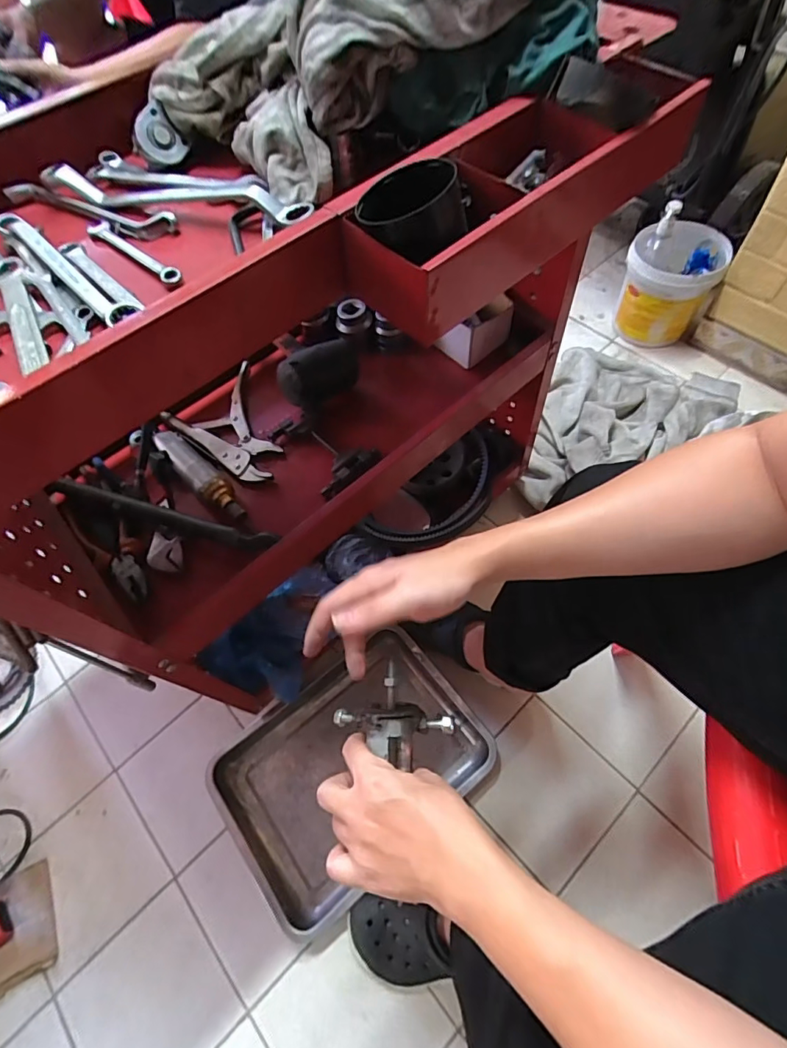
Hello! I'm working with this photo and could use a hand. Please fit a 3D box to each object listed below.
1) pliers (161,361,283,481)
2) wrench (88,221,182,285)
[{"bbox_3d":[-0.219,-0.126,0.670,0.127,0.035,0.166,-33,64,-13],"label":"pliers"},{"bbox_3d":[-0.215,-0.226,0.404,0.126,0.009,0.016,36,70,21],"label":"wrench"}]

